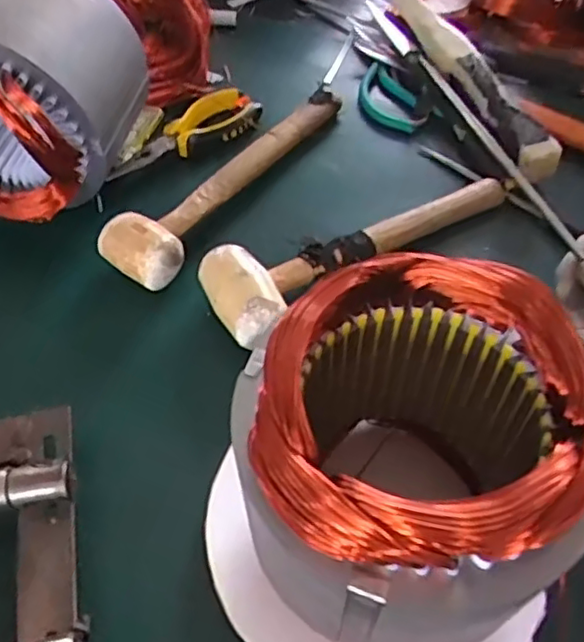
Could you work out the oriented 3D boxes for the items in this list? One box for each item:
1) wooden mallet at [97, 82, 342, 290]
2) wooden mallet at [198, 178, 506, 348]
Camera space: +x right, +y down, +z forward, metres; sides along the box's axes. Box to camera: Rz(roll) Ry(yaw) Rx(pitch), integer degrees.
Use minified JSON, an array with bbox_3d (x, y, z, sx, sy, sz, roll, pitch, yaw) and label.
[{"bbox_3d":[-0.048,-0.132,0.544,0.057,0.040,0.274,29,60,17],"label":"wooden mallet"},{"bbox_3d":[0.050,-0.067,0.501,0.254,0.039,0.077,-31,62,-21],"label":"wooden mallet"}]

